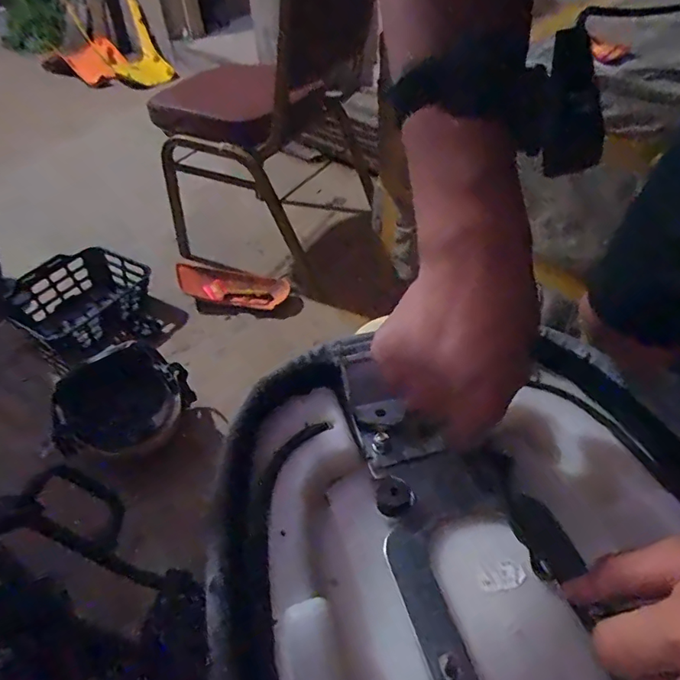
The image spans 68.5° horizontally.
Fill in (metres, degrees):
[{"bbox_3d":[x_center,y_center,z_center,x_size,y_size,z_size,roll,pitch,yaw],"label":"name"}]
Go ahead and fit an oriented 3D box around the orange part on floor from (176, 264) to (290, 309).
[{"bbox_3d":[-0.296,-0.151,1.359,0.311,0.057,0.115,9,44,-5],"label":"orange part on floor"}]

